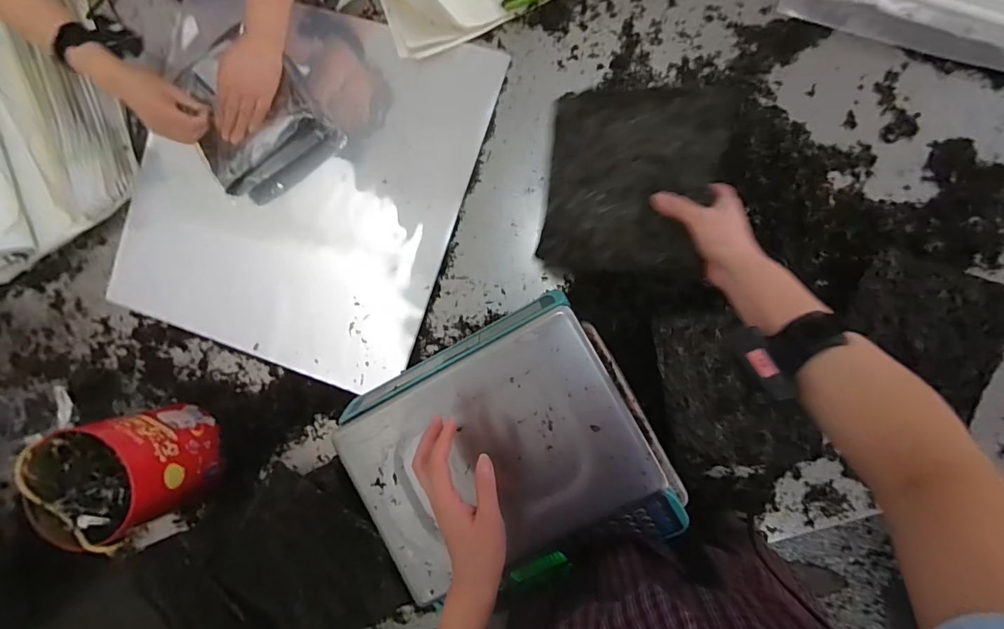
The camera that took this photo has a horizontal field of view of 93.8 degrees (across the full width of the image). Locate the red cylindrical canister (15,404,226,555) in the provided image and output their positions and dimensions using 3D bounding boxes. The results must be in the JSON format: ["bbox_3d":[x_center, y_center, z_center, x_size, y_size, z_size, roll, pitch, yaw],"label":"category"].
[{"bbox_3d":[-0.541,0.227,0.684,0.177,0.154,0.155,-10,88,9],"label":"red cylindrical canister"}]

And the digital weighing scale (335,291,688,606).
[{"bbox_3d":[0.010,0.180,0.580,0.328,0.108,0.317,-28,87,8],"label":"digital weighing scale"}]

